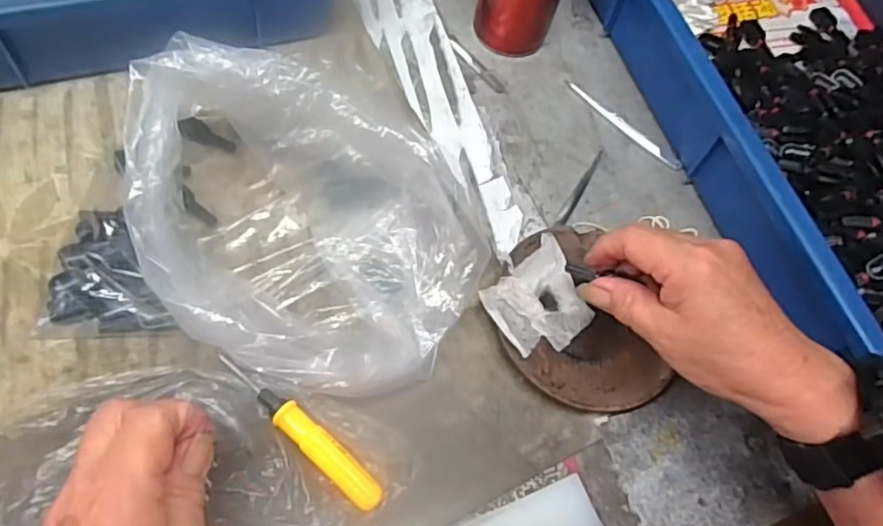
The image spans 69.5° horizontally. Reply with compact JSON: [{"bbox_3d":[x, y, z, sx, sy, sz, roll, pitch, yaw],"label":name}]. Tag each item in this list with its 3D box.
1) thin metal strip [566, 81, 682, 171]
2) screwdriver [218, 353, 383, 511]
[{"bbox_3d":[0.139,-0.106,0.490,0.011,0.006,0.109,-36,75,-24],"label":"thin metal strip"},{"bbox_3d":[-0.073,0.086,0.331,0.108,0.012,0.016,41,64,11],"label":"screwdriver"}]

